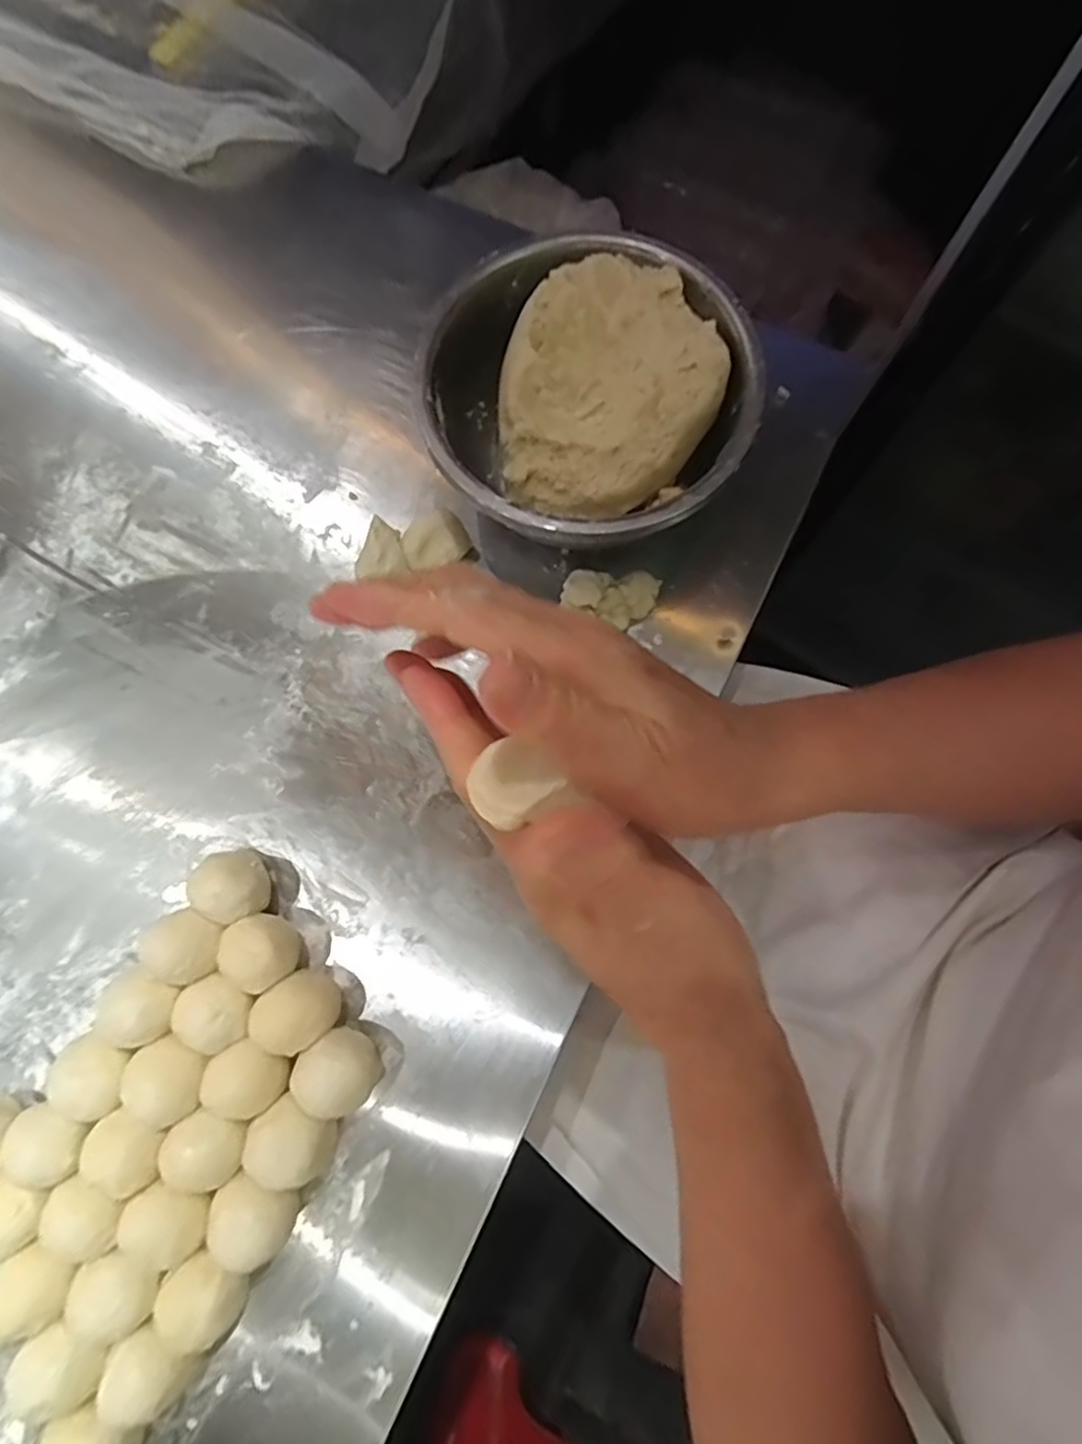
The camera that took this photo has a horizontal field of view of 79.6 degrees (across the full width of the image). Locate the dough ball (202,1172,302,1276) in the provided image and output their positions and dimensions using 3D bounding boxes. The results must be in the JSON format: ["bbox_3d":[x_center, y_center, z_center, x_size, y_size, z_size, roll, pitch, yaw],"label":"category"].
[{"bbox_3d":[-0.153,0.264,0.350,0.042,0.038,0.040,0,79,1],"label":"dough ball"}]

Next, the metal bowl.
[{"bbox_3d":[0.029,-0.199,0.425,0.197,0.087,0.183,0,79,1],"label":"metal bowl"}]

